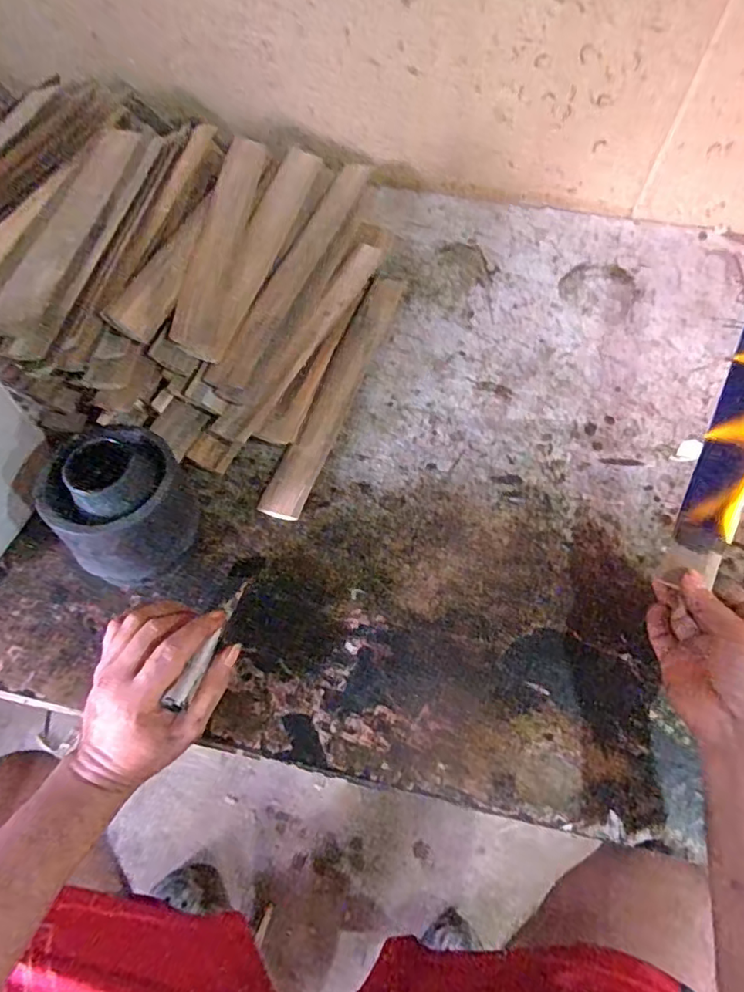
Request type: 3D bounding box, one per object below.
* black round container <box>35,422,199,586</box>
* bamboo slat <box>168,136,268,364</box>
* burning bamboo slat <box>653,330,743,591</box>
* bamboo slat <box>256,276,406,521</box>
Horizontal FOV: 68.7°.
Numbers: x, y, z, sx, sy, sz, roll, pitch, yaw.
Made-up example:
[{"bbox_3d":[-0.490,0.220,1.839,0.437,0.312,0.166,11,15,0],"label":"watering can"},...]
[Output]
[{"bbox_3d":[-0.208,0.004,0.452,0.104,0.122,0.093,-31,65,-19],"label":"black round container"},{"bbox_3d":[-0.166,-0.294,0.610,0.049,0.010,0.335,13,65,-19],"label":"bamboo slat"},{"bbox_3d":[0.323,-0.091,0.464,0.039,0.024,0.353,24,77,10],"label":"burning bamboo slat"},{"bbox_3d":[-0.034,-0.126,0.603,0.042,0.010,0.352,18,63,7],"label":"bamboo slat"}]

